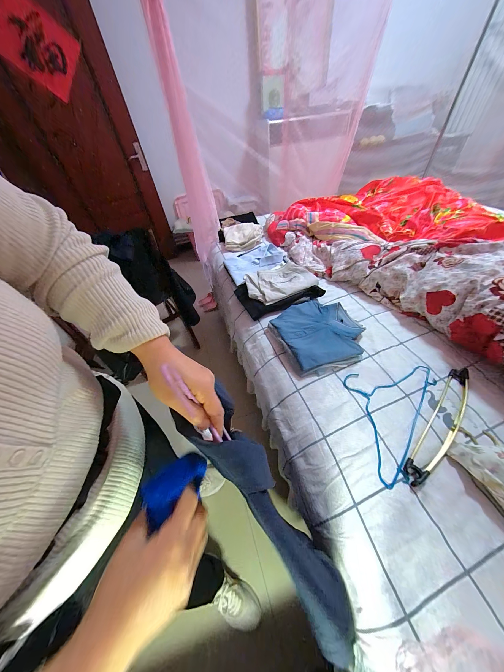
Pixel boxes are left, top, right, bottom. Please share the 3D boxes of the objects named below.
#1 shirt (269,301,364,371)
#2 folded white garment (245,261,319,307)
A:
[{"bbox_3d":[0.250,-0.022,0.813,0.279,0.053,0.302,-20,48,-11],"label":"shirt"},{"bbox_3d":[0.128,-0.253,0.995,0.315,0.041,0.211,-22,48,-13],"label":"folded white garment"}]

